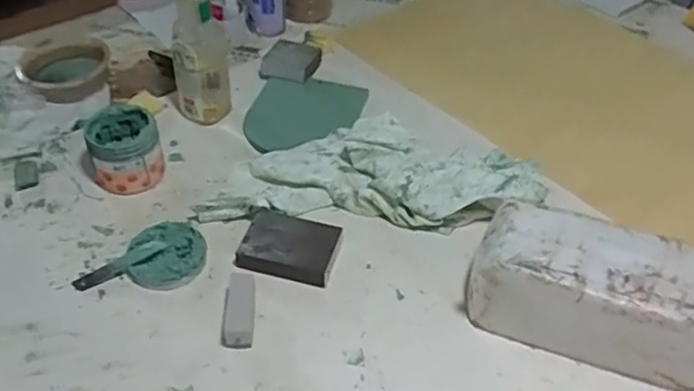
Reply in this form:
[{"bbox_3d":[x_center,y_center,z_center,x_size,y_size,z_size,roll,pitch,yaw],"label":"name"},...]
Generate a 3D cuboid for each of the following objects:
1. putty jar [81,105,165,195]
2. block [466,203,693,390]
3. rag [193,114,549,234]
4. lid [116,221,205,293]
[{"bbox_3d":[-0.263,-0.053,0.740,0.079,0.075,0.078,1,44,-1],"label":"putty jar"},{"bbox_3d":[0.237,0.095,0.604,0.221,0.100,0.101,17,46,14],"label":"block"},{"bbox_3d":[0.035,-0.028,0.746,0.398,0.066,0.139,2,44,0],"label":"rag"},{"bbox_3d":[-0.190,0.061,0.665,0.079,0.023,0.083,1,44,-1],"label":"lid"}]

